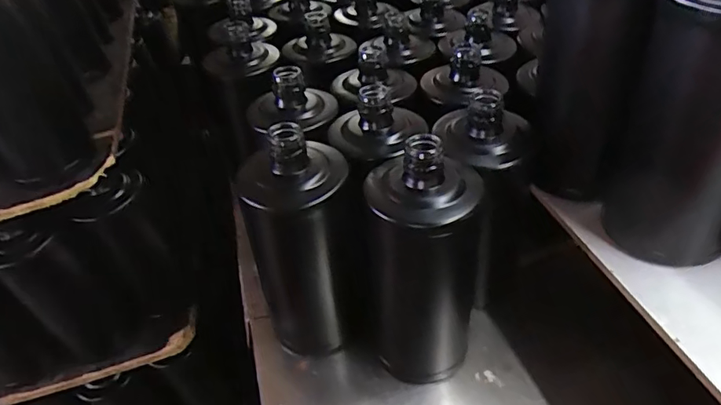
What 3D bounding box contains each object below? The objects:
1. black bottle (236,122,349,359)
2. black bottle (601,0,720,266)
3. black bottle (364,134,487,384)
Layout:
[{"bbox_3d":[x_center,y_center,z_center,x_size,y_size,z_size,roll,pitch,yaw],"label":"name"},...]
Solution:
[{"bbox_3d":[-0.044,0.034,0.393,0.078,0.196,0.077,-5,40,0],"label":"black bottle"},{"bbox_3d":[0.200,-0.053,0.295,0.074,0.192,0.068,4,42,17],"label":"black bottle"},{"bbox_3d":[0.045,0.046,0.371,0.077,0.193,0.081,1,40,6],"label":"black bottle"}]

